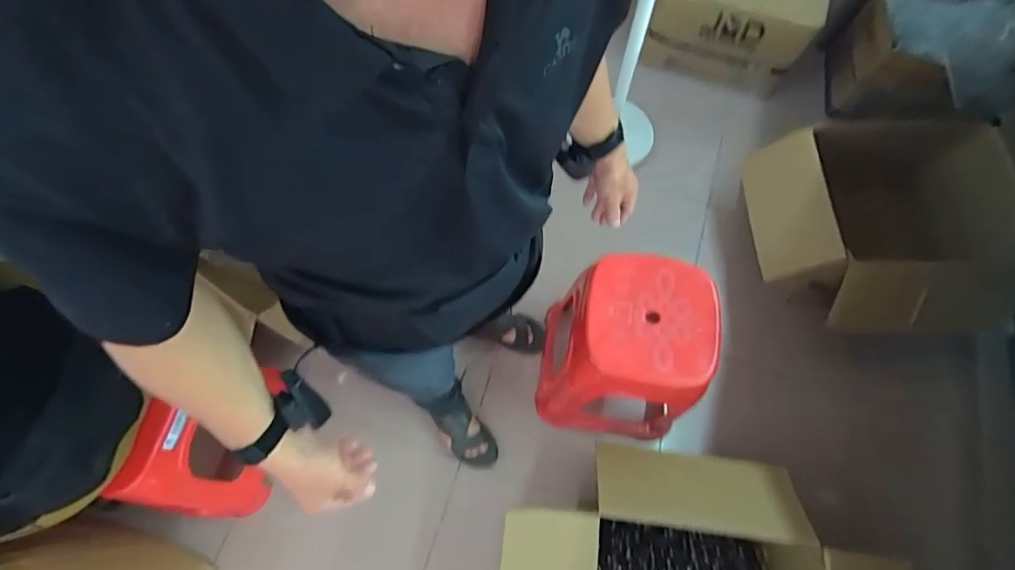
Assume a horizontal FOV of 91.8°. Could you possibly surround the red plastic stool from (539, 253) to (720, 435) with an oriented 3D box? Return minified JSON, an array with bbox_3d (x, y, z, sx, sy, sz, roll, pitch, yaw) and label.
[{"bbox_3d":[0.259,0.160,1.179,0.325,0.437,0.327,11,68,2],"label":"red plastic stool"}]

